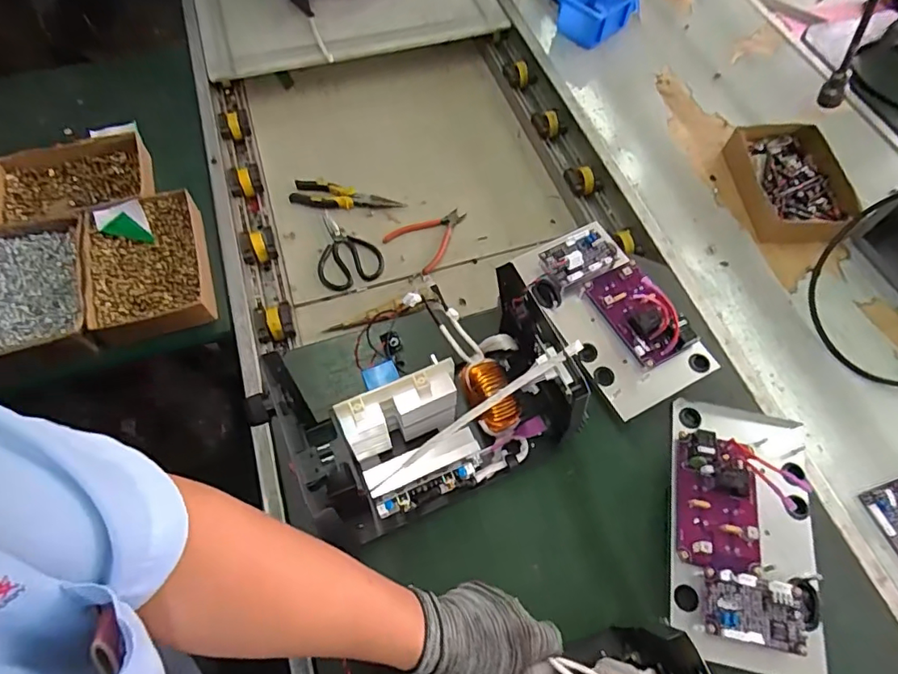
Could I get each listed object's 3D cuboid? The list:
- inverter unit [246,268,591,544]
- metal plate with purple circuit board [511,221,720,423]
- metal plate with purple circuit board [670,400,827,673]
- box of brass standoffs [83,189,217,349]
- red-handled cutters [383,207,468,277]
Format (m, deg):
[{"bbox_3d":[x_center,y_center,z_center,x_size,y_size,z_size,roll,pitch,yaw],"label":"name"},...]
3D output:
[{"bbox_3d":[-0.017,0.073,0.539,0.294,0.198,0.150,-23,64,-13],"label":"inverter unit"},{"bbox_3d":[0.207,-0.041,0.664,0.138,0.080,0.257,-25,67,-14],"label":"metal plate with purple circuit board"},{"bbox_3d":[0.313,0.197,0.551,0.148,0.038,0.262,12,63,4],"label":"metal plate with purple circuit board"},{"bbox_3d":[-0.423,-0.099,0.732,0.159,0.036,0.221,-16,63,-9],"label":"box of brass standoffs"},{"bbox_3d":[-0.034,-0.180,0.903,0.103,0.007,0.136,36,67,15],"label":"red-handled cutters"}]

